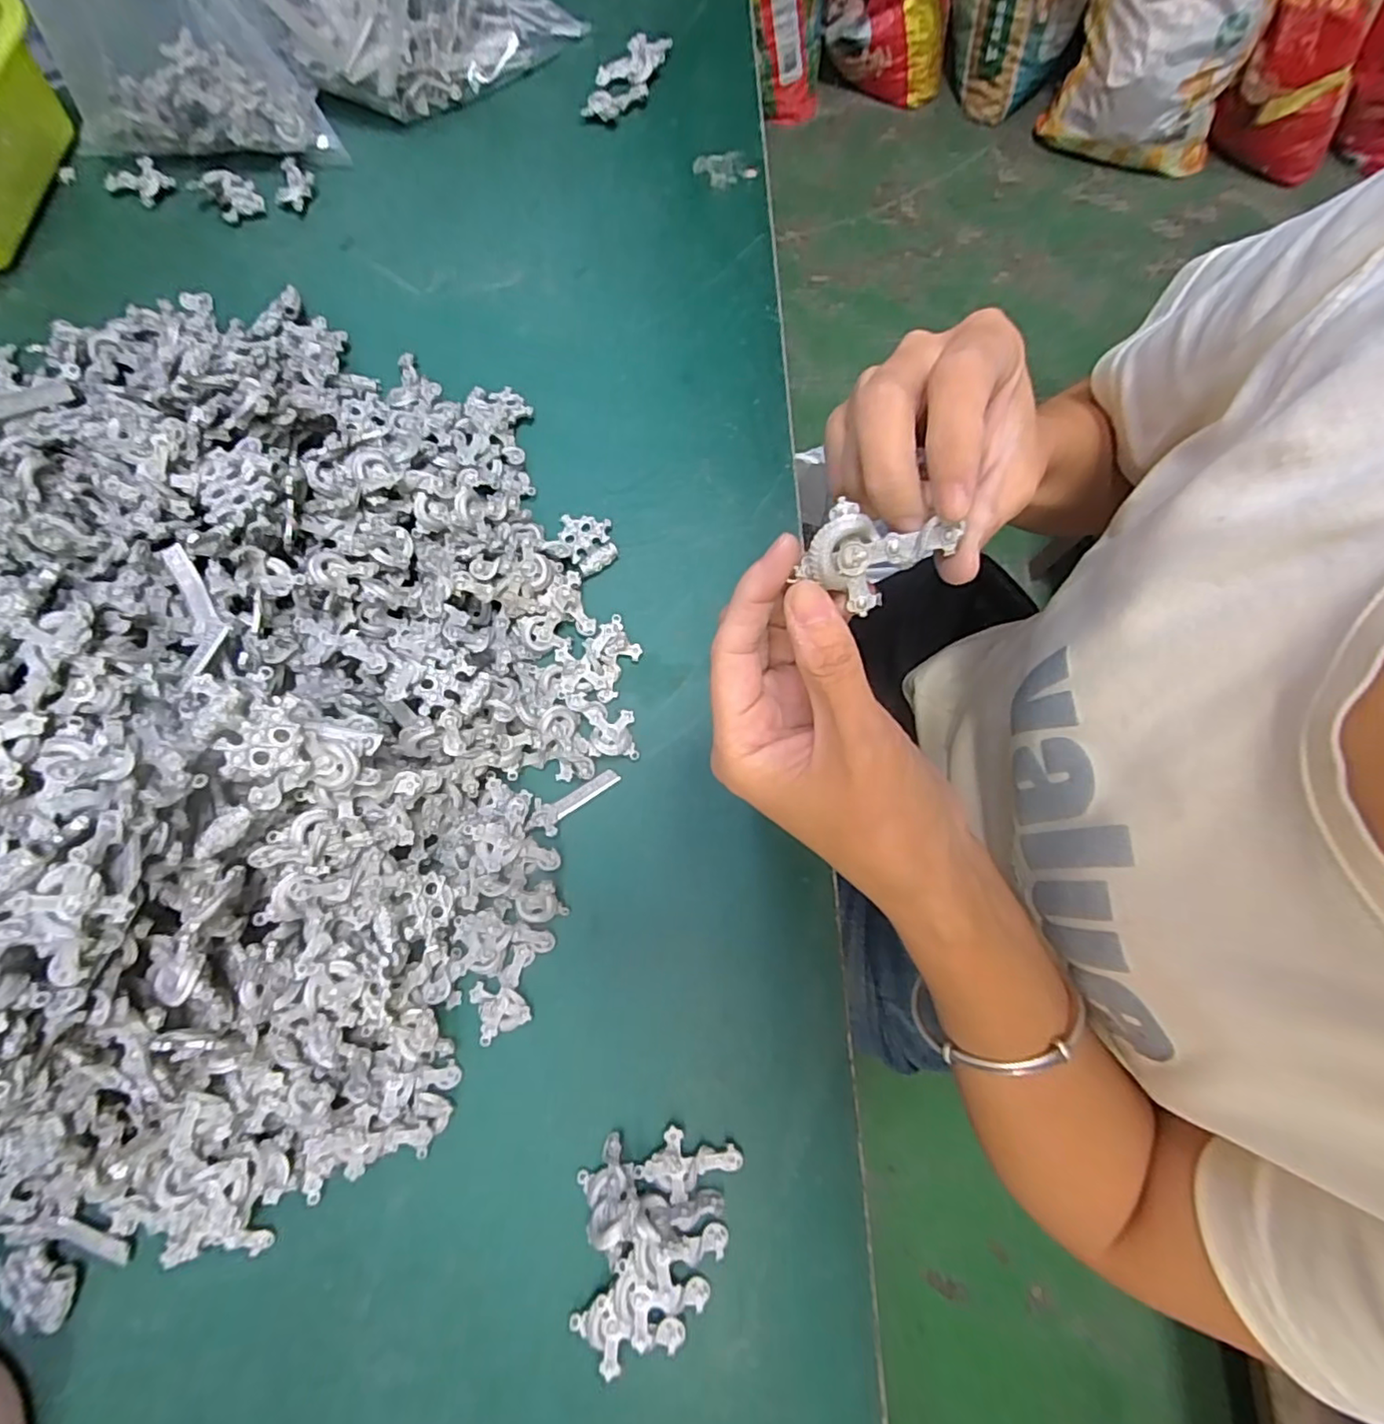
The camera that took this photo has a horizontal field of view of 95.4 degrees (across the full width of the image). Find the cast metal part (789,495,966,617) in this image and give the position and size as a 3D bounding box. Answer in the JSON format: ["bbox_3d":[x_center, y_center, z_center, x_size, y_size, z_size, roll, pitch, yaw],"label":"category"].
[{"bbox_3d":[0.053,-0.051,0.192,0.031,0.013,0.035,34,112,-18],"label":"cast metal part"}]

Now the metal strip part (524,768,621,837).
[{"bbox_3d":[-0.068,0.049,0.357,0.056,0.005,0.021,-35,79,-7],"label":"metal strip part"}]

